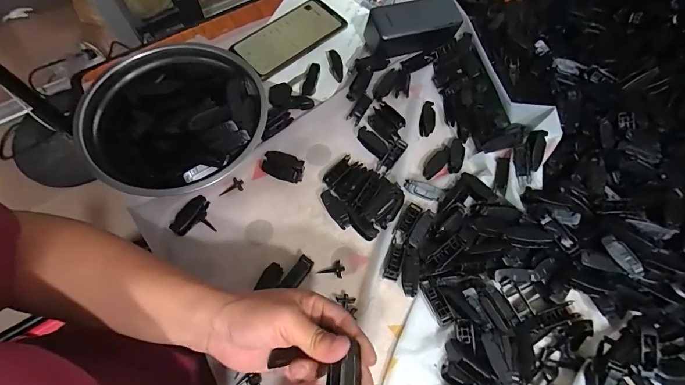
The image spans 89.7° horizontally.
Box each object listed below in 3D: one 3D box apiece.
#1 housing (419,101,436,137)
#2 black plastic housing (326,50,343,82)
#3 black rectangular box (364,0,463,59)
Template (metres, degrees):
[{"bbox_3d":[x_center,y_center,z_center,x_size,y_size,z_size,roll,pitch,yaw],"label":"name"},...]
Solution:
[{"bbox_3d":[0.115,-0.100,0.467,0.020,0.014,0.048,11,66,3],"label":"housing"},{"bbox_3d":[-0.011,-0.186,0.493,0.017,0.017,0.058,-12,67,-7],"label":"black plastic housing"},{"bbox_3d":[0.102,-0.240,0.497,0.132,0.047,0.054,-16,69,-9],"label":"black rectangular box"}]

